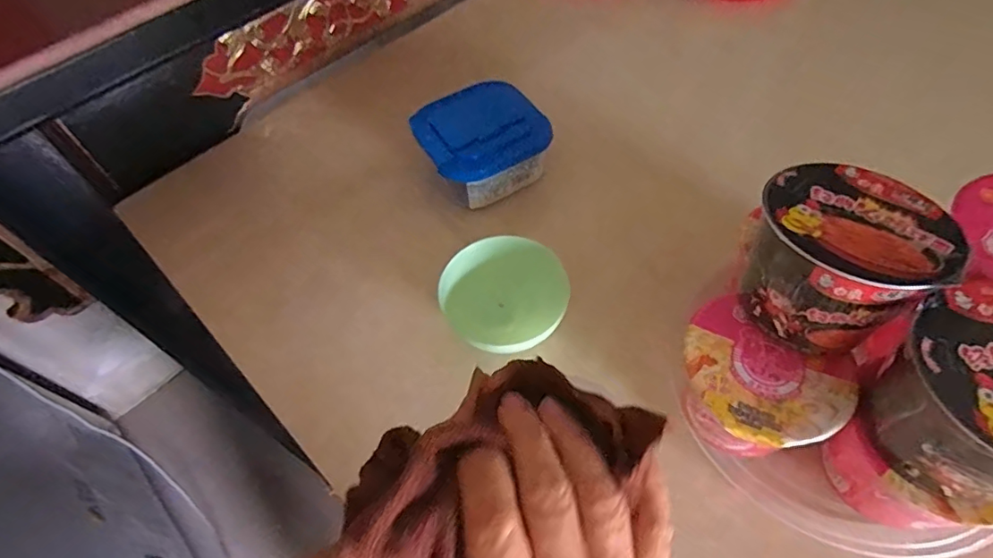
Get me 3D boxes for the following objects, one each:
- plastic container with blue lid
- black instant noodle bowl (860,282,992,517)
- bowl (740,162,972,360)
[{"bbox_3d":[-0.014,-0.128,0.506,0.114,0.049,0.101,-27,58,-12],"label":"plastic container with blue lid"},{"bbox_3d":[0.246,0.063,0.272,0.094,0.076,0.093,-2,56,4],"label":"black instant noodle bowl"},{"bbox_3d":[0.198,-0.014,0.311,0.094,0.064,0.094,-2,56,4],"label":"bowl"}]

